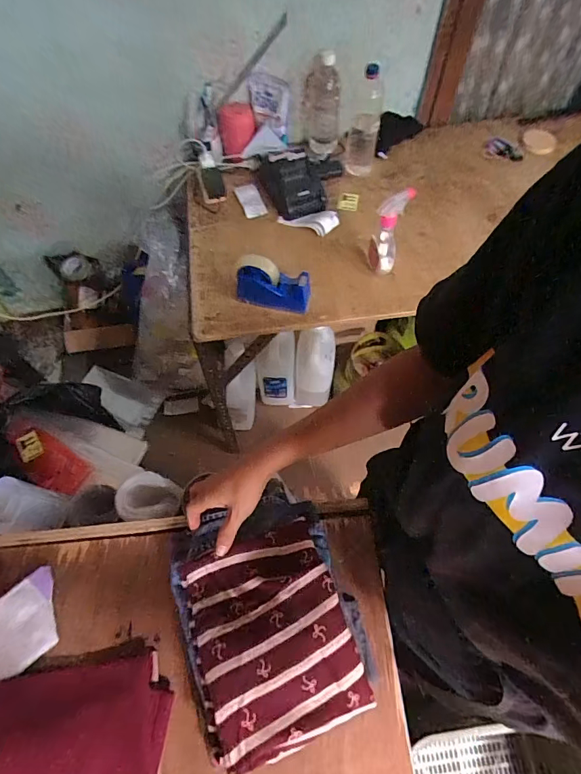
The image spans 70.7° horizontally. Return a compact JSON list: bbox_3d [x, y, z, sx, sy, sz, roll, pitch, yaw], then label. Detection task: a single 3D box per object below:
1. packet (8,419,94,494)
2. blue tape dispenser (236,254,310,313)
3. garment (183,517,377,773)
[{"bbox_3d":[-0.585,0.166,0.983,0.228,0.030,0.099,39,43,11],"label":"packet"},{"bbox_3d":[-0.035,-0.218,0.864,0.155,0.096,0.063,14,63,8],"label":"blue tape dispenser"},{"bbox_3d":[-0.023,0.274,0.457,0.167,0.030,0.204,-20,64,-9],"label":"garment"}]

